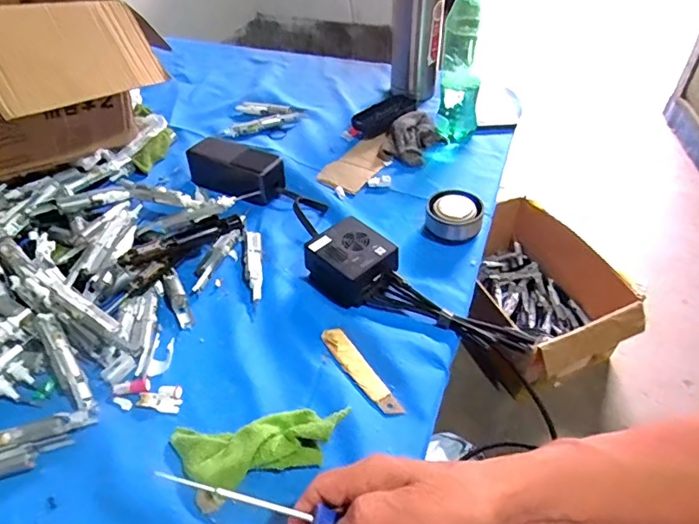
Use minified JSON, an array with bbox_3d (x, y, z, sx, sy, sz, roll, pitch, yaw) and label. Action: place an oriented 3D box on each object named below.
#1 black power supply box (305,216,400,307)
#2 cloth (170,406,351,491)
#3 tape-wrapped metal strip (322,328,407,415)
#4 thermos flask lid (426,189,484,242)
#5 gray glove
[{"bbox_3d":[0.002,0.001,0.552,0.074,0.051,0.077,-33,53,-28],"label":"black power supply box"},{"bbox_3d":[-0.076,0.151,0.413,0.145,0.033,0.063,-6,45,-5],"label":"cloth"},{"bbox_3d":[0.011,0.102,0.480,0.022,0.005,0.110,-26,50,-23],"label":"tape-wrapped metal strip"},{"bbox_3d":[0.127,-0.053,0.616,0.065,0.035,0.067,0,45,0],"label":"thermos flask lid"},{"bbox_3d":[0.091,-0.183,0.752,0.074,0.032,0.102,25,50,23],"label":"gray glove"}]

